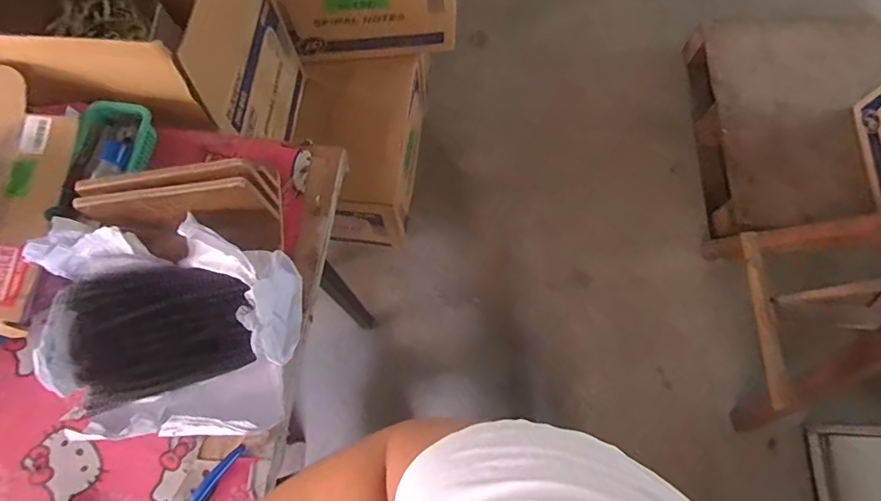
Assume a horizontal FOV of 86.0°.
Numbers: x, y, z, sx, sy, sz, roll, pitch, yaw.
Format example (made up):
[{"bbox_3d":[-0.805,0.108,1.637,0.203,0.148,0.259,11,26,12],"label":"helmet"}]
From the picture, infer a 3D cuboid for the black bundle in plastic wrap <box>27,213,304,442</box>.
[{"bbox_3d":[-0.305,0.083,0.535,0.258,0.102,0.242,-3,71,-1],"label":"black bundle in plastic wrap"}]

